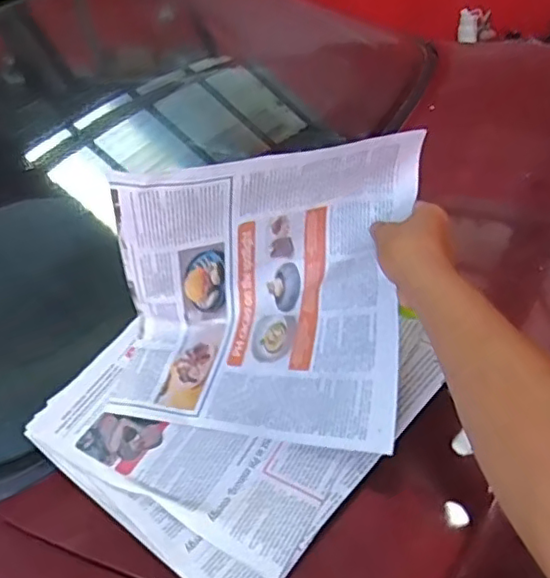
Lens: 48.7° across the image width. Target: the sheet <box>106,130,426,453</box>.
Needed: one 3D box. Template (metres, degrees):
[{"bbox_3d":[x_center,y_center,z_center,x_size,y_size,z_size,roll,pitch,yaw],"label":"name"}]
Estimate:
[{"bbox_3d":[-0.016,-0.008,0.567,0.267,0.212,0.206,5,38,14],"label":"sheet"}]

